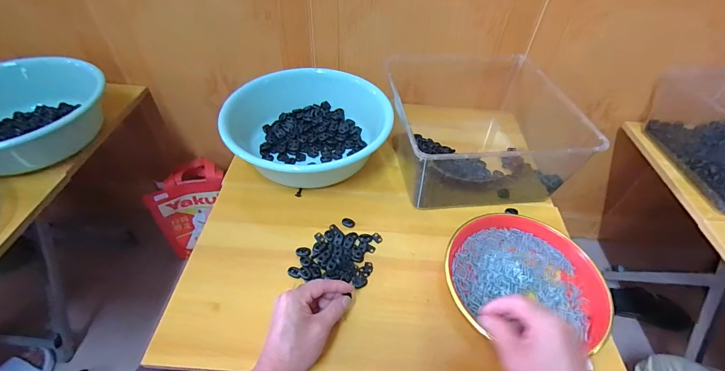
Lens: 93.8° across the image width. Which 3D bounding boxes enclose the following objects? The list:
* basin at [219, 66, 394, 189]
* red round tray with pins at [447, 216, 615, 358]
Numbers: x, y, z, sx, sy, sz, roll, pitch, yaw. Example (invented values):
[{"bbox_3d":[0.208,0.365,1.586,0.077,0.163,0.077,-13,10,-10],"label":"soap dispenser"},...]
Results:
[{"bbox_3d":[-0.105,-0.116,0.647,0.293,0.116,0.229,-11,49,-12],"label":"basin"},{"bbox_3d":[0.233,0.134,0.508,0.221,0.038,0.201,3,47,0],"label":"red round tray with pins"}]

